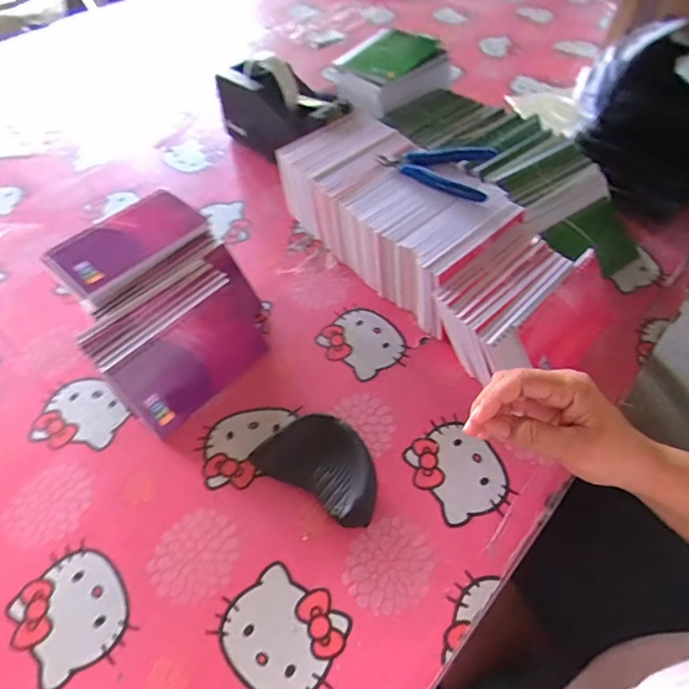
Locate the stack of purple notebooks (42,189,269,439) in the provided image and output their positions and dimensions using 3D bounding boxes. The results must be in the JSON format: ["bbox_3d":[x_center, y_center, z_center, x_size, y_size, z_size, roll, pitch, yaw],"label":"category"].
[{"bbox_3d":[-0.173,-0.038,0.468,0.180,0.092,0.161,36,63,24],"label":"stack of purple notebooks"}]

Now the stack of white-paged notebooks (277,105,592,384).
[{"bbox_3d":[0.077,-0.119,0.526,0.148,0.086,0.343,-33,60,-20],"label":"stack of white-paged notebooks"}]

